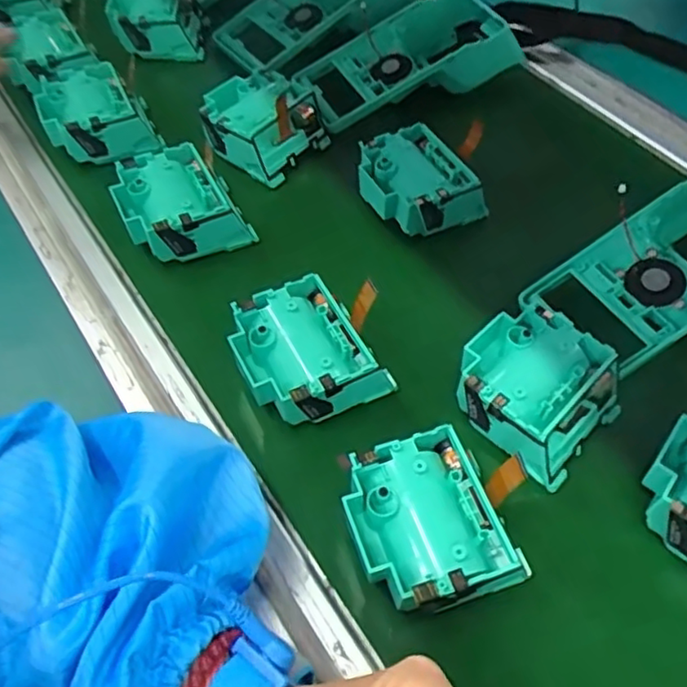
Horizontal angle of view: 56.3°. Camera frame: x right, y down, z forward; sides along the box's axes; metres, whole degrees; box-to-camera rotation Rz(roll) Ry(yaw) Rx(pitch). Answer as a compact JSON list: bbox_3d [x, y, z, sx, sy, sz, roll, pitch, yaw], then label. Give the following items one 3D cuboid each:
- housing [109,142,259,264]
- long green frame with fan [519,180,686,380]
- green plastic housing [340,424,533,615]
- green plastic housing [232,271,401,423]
[{"bbox_3d":[-0.113,-0.093,0.445,0.077,0.045,0.080,-21,55,-17],"label":"housing"},{"bbox_3d":[0.214,-0.052,0.400,0.194,0.041,0.087,-24,55,-19],"label":"long green frame with fan"},{"bbox_3d":[0.040,0.089,0.305,0.069,0.036,0.079,-17,53,-14],"label":"green plastic housing"},{"bbox_3d":[-0.022,0.006,0.363,0.069,0.033,0.078,-25,56,-20],"label":"green plastic housing"}]

